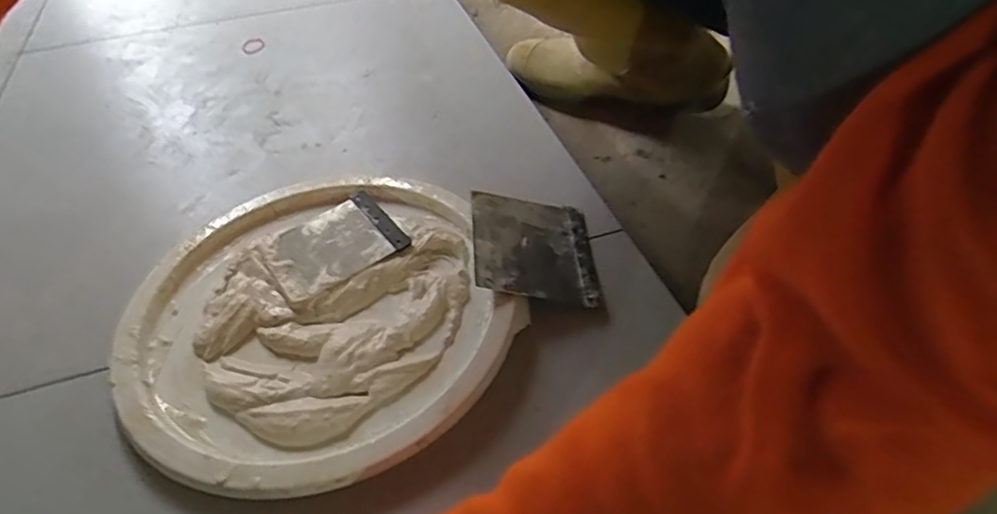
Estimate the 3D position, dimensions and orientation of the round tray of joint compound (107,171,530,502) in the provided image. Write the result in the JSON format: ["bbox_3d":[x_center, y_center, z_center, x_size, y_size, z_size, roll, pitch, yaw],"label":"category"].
[{"bbox_3d":[-0.143,0.034,0.463,0.273,0.023,0.303,-18,47,-13],"label":"round tray of joint compound"}]

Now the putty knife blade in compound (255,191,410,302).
[{"bbox_3d":[-0.141,-0.012,0.496,0.106,0.004,0.084,-30,54,-23],"label":"putty knife blade in compound"}]

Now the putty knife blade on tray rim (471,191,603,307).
[{"bbox_3d":[0.029,-0.011,0.495,0.105,0.006,0.121,9,43,-16],"label":"putty knife blade on tray rim"}]

